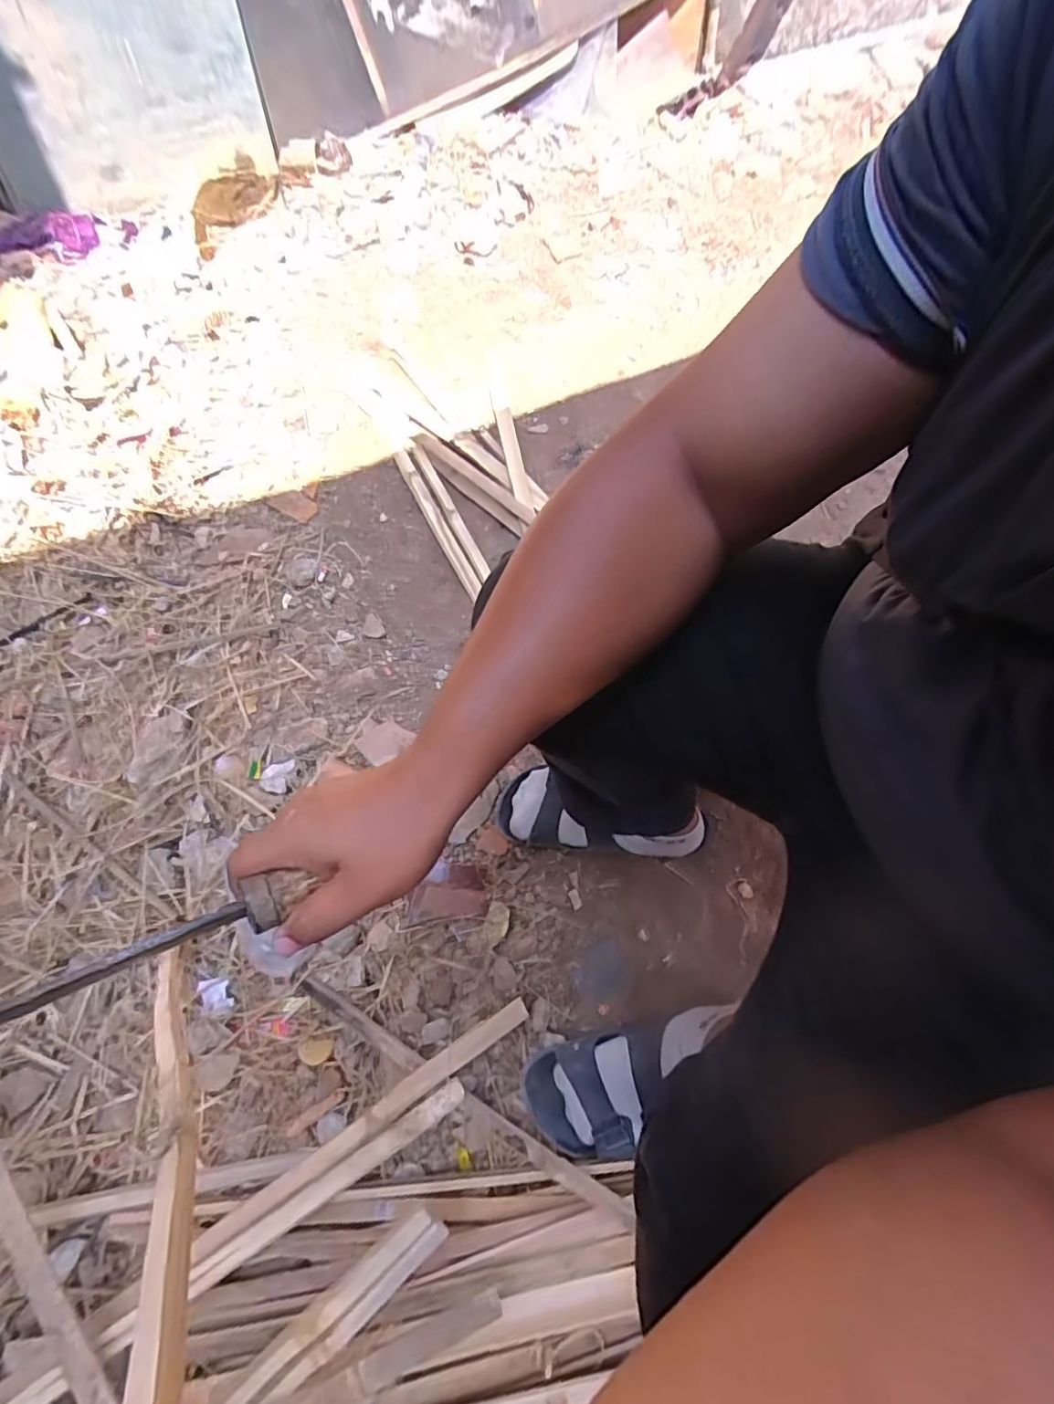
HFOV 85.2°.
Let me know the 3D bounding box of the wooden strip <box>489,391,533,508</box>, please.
[{"bbox_3d":[-0.027,-0.450,1.008,0.033,0.013,0.270,-9,64,-5],"label":"wooden strip"}]

